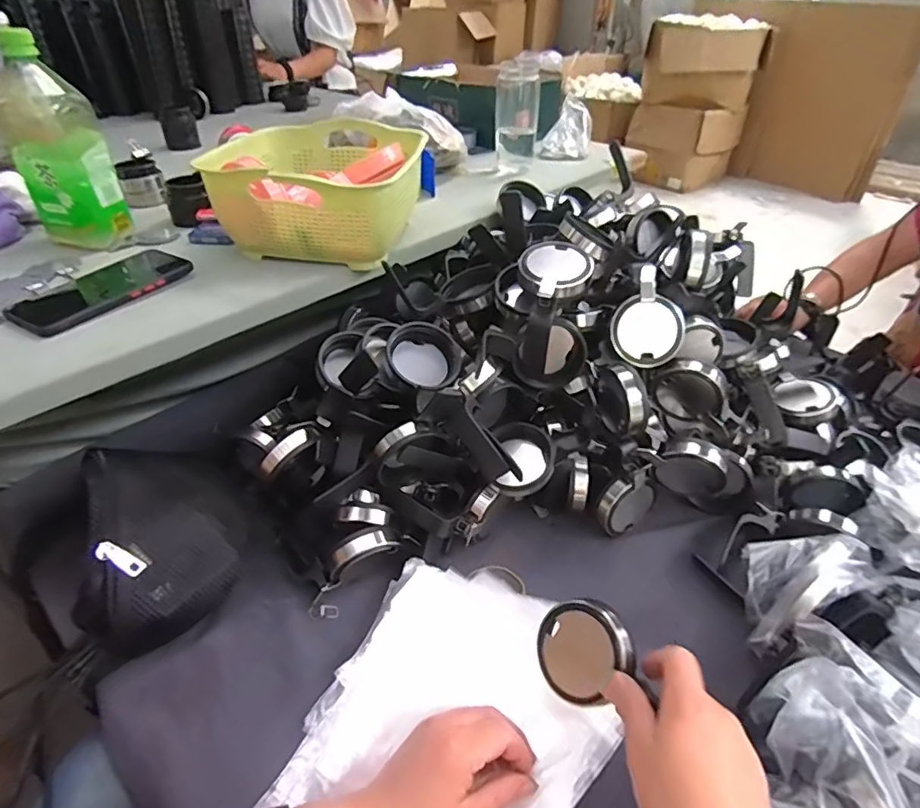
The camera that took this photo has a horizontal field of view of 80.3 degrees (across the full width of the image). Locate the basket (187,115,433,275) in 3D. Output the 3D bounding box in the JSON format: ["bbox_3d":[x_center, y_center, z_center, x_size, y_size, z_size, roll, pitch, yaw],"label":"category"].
[{"bbox_3d":[-0.165,-0.270,0.679,0.228,0.105,0.299,2,39,1],"label":"basket"}]

